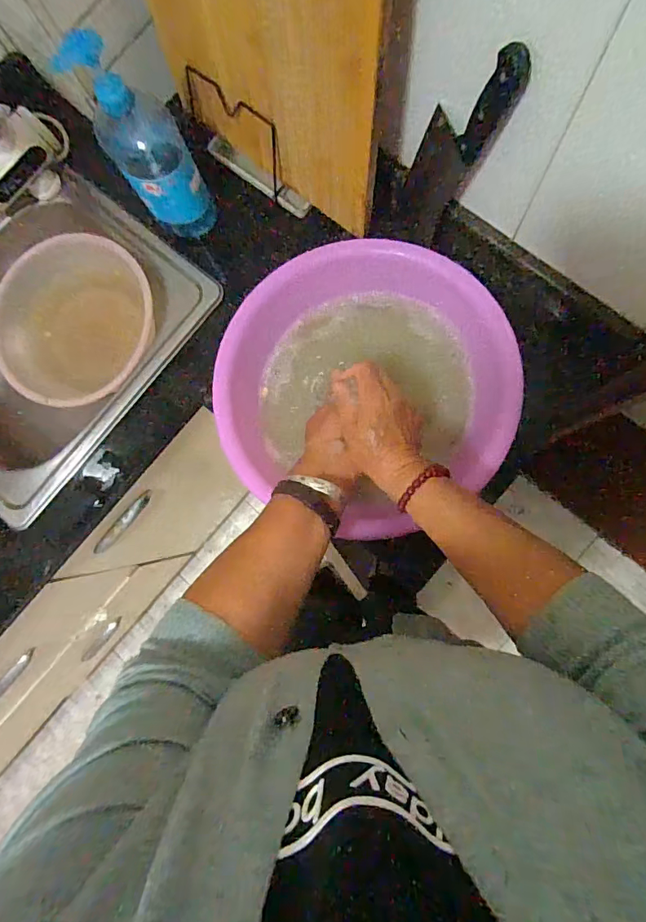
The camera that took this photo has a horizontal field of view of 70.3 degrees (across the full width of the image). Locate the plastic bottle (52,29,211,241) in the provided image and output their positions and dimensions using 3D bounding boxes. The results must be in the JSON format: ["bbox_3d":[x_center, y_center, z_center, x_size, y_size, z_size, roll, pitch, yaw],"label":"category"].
[{"bbox_3d":[-0.203,-0.364,0.544,0.081,0.239,0.078,-1,83,6],"label":"plastic bottle"}]

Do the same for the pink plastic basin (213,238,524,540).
[{"bbox_3d":[0.051,-0.089,0.542,0.318,0.101,0.291,-1,83,6],"label":"pink plastic basin"}]

